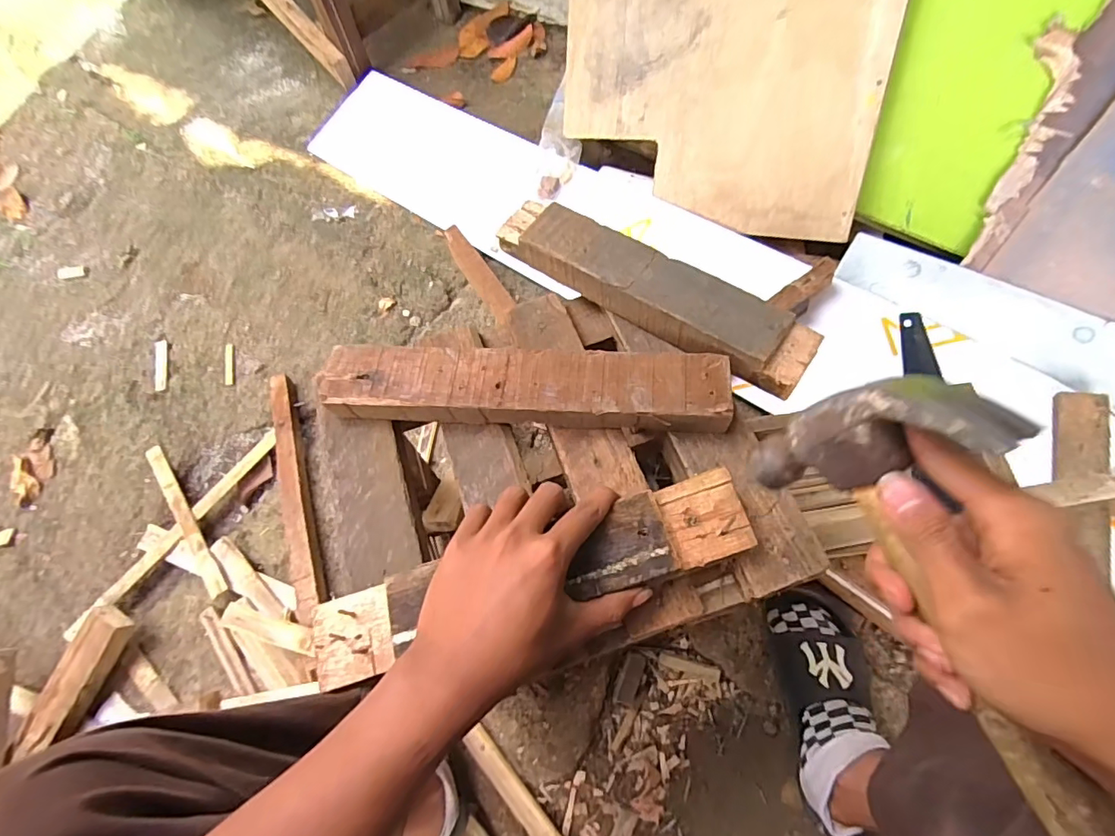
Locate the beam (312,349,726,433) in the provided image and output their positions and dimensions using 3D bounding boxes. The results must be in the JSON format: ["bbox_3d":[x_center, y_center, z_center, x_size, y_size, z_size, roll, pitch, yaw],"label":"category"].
[{"bbox_3d":[-0.031,-0.024,0.435,0.331,0.037,0.065,1,69,7],"label":"beam"}]

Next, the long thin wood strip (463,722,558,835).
[{"bbox_3d":[-0.014,0.528,0.662,0.032,0.020,0.294,-41,70,-9],"label":"long thin wood strip"}]

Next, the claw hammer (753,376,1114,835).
[{"bbox_3d":[0.189,0.075,0.230,0.030,0.117,0.214,-17,63,-27],"label":"claw hammer"}]

